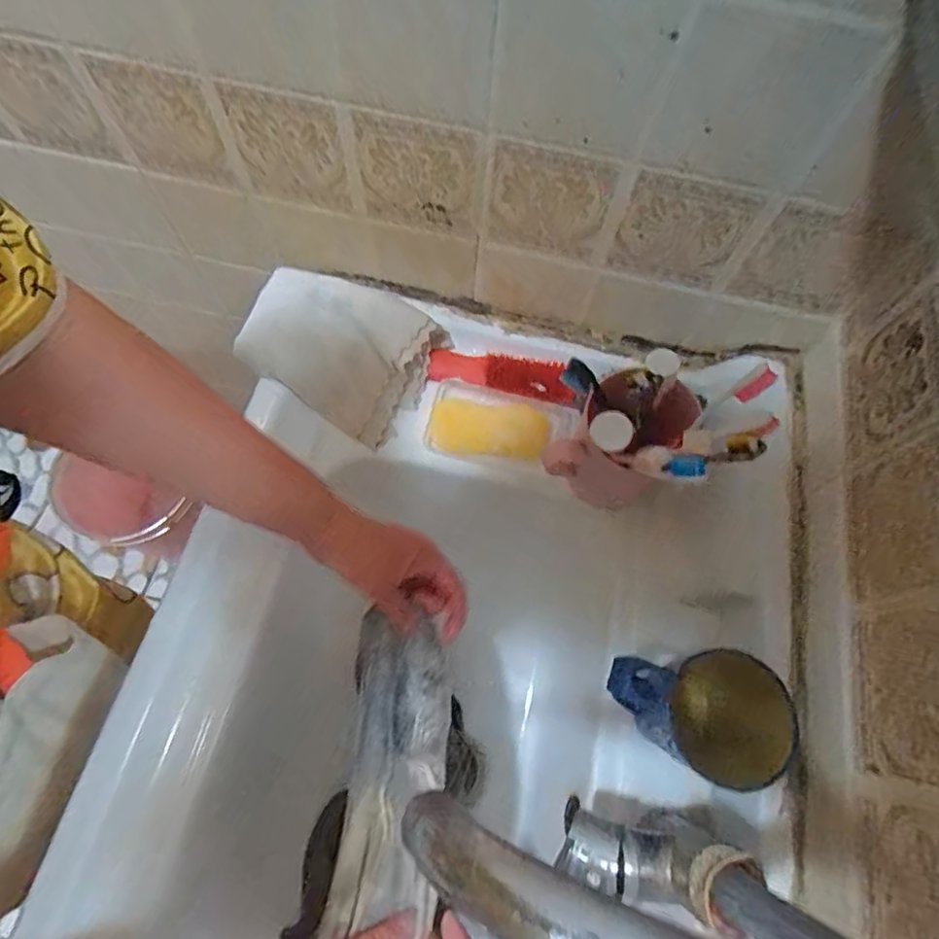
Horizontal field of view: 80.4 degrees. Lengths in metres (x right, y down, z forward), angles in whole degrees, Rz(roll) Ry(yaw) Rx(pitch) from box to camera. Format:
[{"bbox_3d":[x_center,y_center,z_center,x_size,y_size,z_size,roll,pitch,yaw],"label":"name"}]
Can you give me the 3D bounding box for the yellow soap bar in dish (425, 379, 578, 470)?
[{"bbox_3d":[0.026,-0.038,0.518,0.128,0.021,0.071,17,68,5],"label":"yellow soap bar in dish"}]

